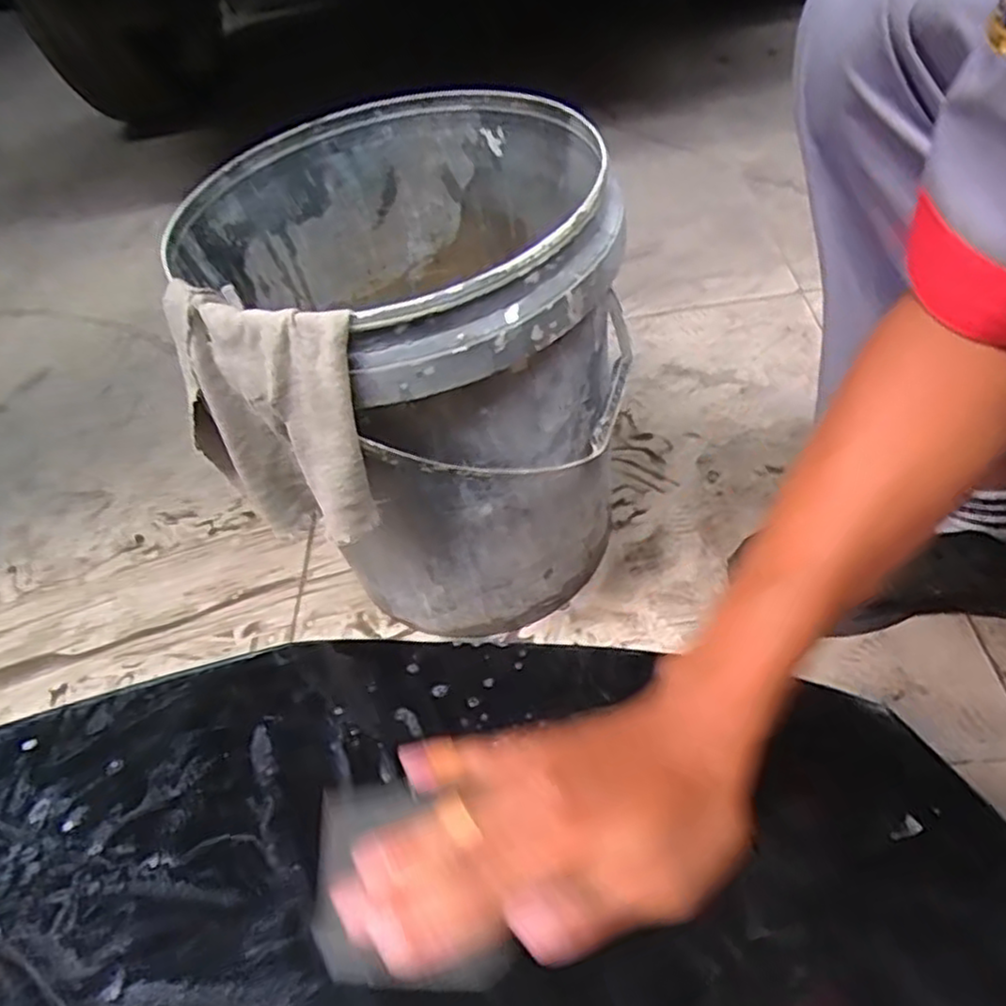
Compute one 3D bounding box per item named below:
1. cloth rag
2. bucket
[{"bbox_3d":[-0.142,-0.044,0.470,0.139,0.178,0.042,22,50,24],"label":"cloth rag"},{"bbox_3d":[-0.043,-0.101,0.625,0.289,0.352,0.312,-7,48,8],"label":"bucket"}]

